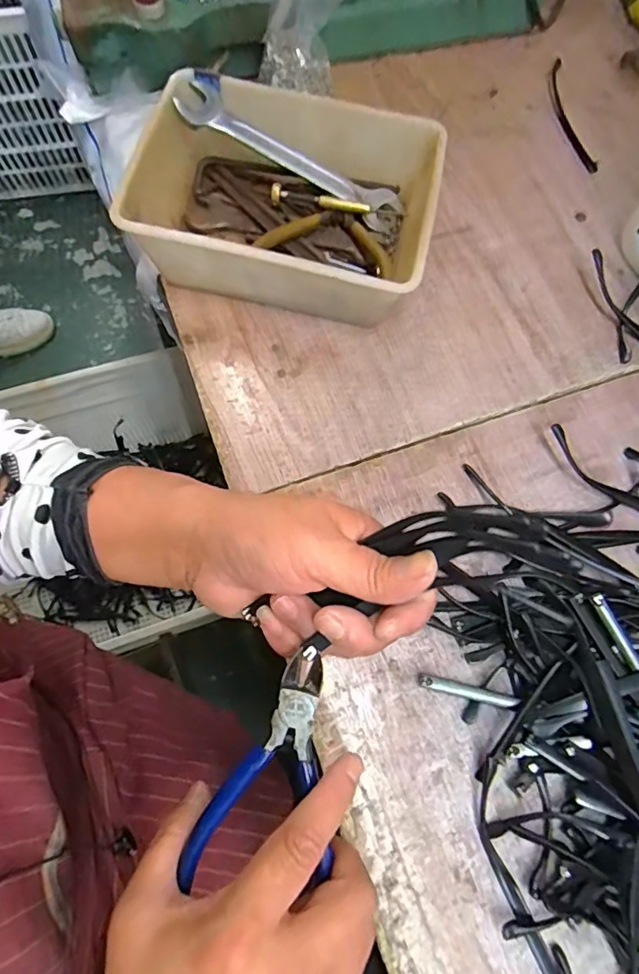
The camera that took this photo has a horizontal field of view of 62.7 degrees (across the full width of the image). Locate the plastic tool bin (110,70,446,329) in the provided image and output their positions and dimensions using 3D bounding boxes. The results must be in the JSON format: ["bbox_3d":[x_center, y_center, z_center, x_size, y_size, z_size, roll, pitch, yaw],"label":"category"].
[{"bbox_3d":[-0.023,-0.200,0.382,0.198,0.070,0.150,12,71,2],"label":"plastic tool bin"}]

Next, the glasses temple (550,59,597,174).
[{"bbox_3d":[0.222,-0.334,0.469,0.019,0.004,0.134,-4,71,-3],"label":"glasses temple"}]

